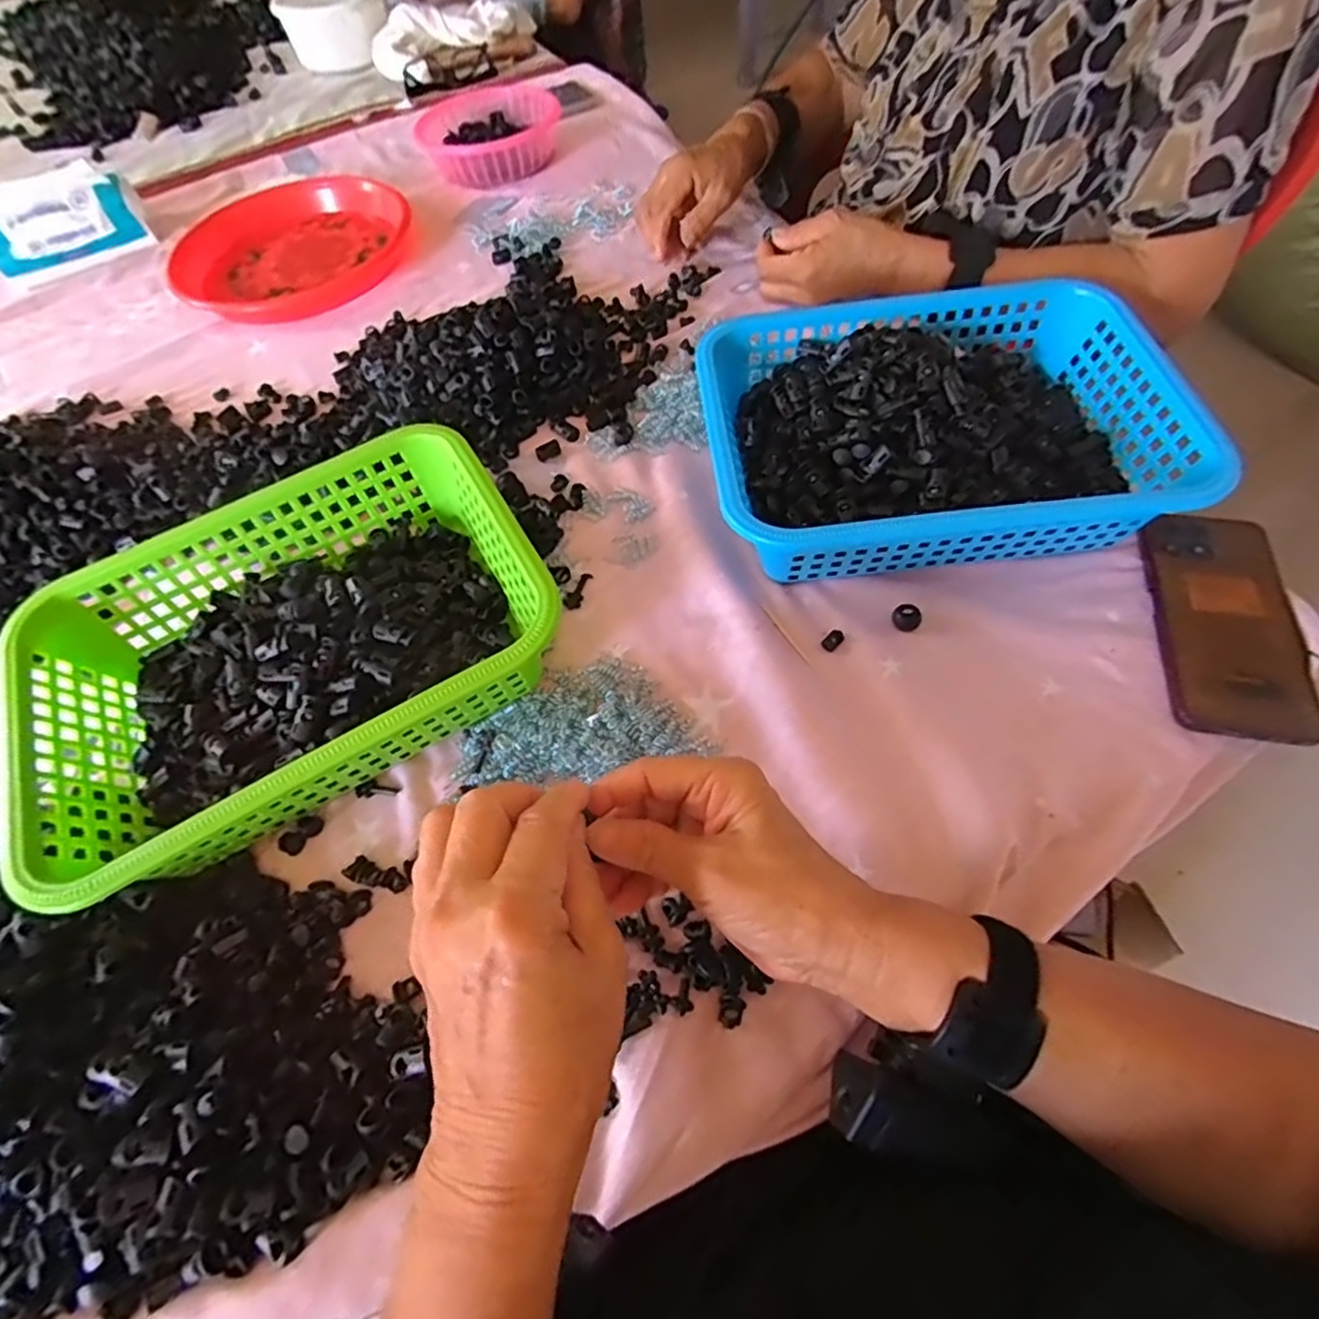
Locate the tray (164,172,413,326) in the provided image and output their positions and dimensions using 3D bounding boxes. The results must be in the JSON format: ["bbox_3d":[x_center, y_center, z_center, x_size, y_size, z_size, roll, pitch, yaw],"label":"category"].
[{"bbox_3d":[-0.398,-0.449,0.714,0.216,0.036,0.216,-2,60,3],"label":"tray"}]

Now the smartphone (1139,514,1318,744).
[{"bbox_3d":[0.354,-0.025,0.411,0.077,0.013,0.158,8,62,9],"label":"smartphone"}]

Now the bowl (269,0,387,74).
[{"bbox_3d":[-0.491,-0.969,0.996,0.159,0.071,0.133,-21,61,-8],"label":"bowl"}]

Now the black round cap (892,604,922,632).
[{"bbox_3d":[0.162,-0.028,0.429,0.018,0.006,0.017,-2,60,3],"label":"black round cap"}]

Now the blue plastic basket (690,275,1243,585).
[{"bbox_3d":[0.182,-0.155,0.459,0.296,0.081,0.214,-3,60,3],"label":"blue plastic basket"}]

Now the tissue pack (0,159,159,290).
[{"bbox_3d":[-0.665,-0.483,0.730,0.165,0.073,0.078,-33,63,-14],"label":"tissue pack"}]

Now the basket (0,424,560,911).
[{"bbox_3d":[-0.221,-0.010,0.408,0.292,0.074,0.207,-28,62,-11],"label":"basket"}]

